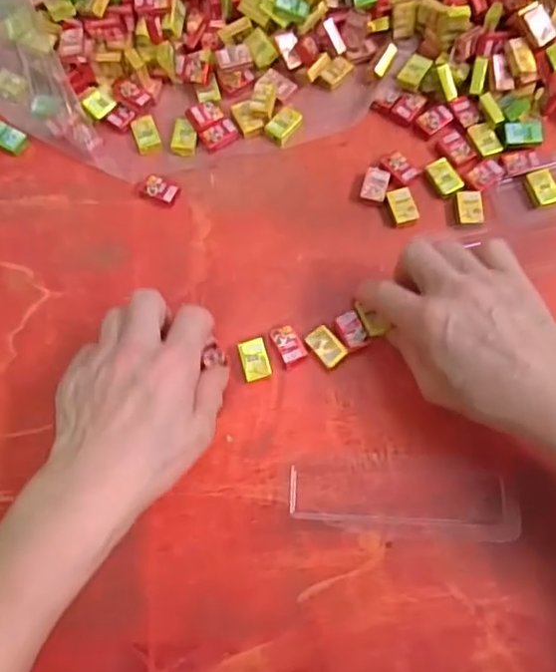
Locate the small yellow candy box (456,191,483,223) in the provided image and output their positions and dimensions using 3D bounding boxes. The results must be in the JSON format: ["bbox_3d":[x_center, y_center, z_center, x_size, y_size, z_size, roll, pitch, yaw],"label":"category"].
[{"bbox_3d":[0.133,-0.089,0.409,0.017,0.004,0.024,-2,72,0],"label":"small yellow candy box"}]

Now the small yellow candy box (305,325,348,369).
[{"bbox_3d":[0.031,0.007,0.380,0.017,0.005,0.025,-39,75,-11],"label":"small yellow candy box"}]

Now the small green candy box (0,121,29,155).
[{"bbox_3d":[-0.198,-0.145,0.435,0.026,0.007,0.018,28,74,10],"label":"small green candy box"}]

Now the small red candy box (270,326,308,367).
[{"bbox_3d":[0.006,0.005,0.381,0.016,0.005,0.027,-24,73,-7],"label":"small red candy box"}]

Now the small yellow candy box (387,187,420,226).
[{"bbox_3d":[0.087,-0.091,0.412,0.018,0.004,0.027,-15,72,-4],"label":"small yellow candy box"}]

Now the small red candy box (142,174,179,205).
[{"bbox_3d":[-0.083,-0.103,0.419,0.026,0.008,0.016,24,74,8],"label":"small red candy box"}]

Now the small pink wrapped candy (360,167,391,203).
[{"bbox_3d":[0.068,-0.106,0.418,0.017,0.005,0.025,18,73,7],"label":"small pink wrapped candy"}]

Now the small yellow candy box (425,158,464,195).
[{"bbox_3d":[0.117,-0.112,0.417,0.019,0.004,0.027,-24,73,-7],"label":"small yellow candy box"}]

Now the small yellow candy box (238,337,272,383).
[{"bbox_3d":[-0.015,0.014,0.377,0.017,0.005,0.027,-13,72,-4],"label":"small yellow candy box"}]

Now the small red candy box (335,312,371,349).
[{"bbox_3d":[0.048,-0.004,0.382,0.015,0.004,0.026,-24,73,-7],"label":"small red candy box"}]

